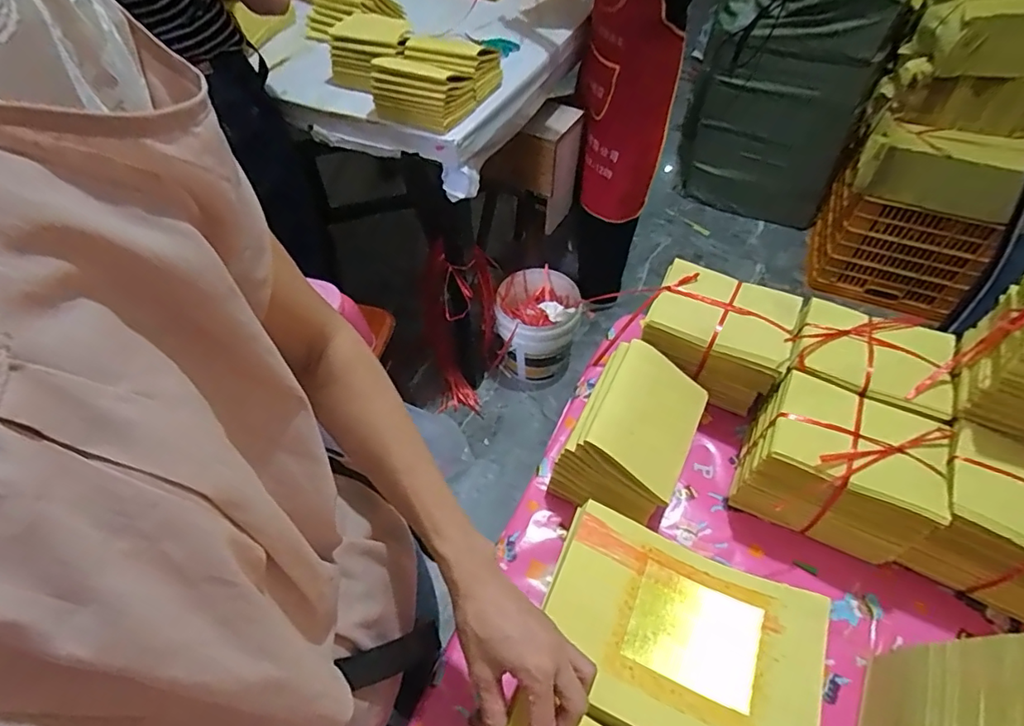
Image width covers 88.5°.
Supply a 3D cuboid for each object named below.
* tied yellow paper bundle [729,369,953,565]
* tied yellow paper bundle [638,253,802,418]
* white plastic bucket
[{"bbox_3d":[0.357,0.116,0.587,0.165,0.136,0.124,21,55,16],"label":"tied yellow paper bundle"},{"bbox_3d":[0.260,-0.034,0.682,0.162,0.120,0.113,22,55,17],"label":"tied yellow paper bundle"},{"bbox_3d":[0.076,-0.092,1.639,0.243,0.309,0.254,0,52,0],"label":"white plastic bucket"}]

